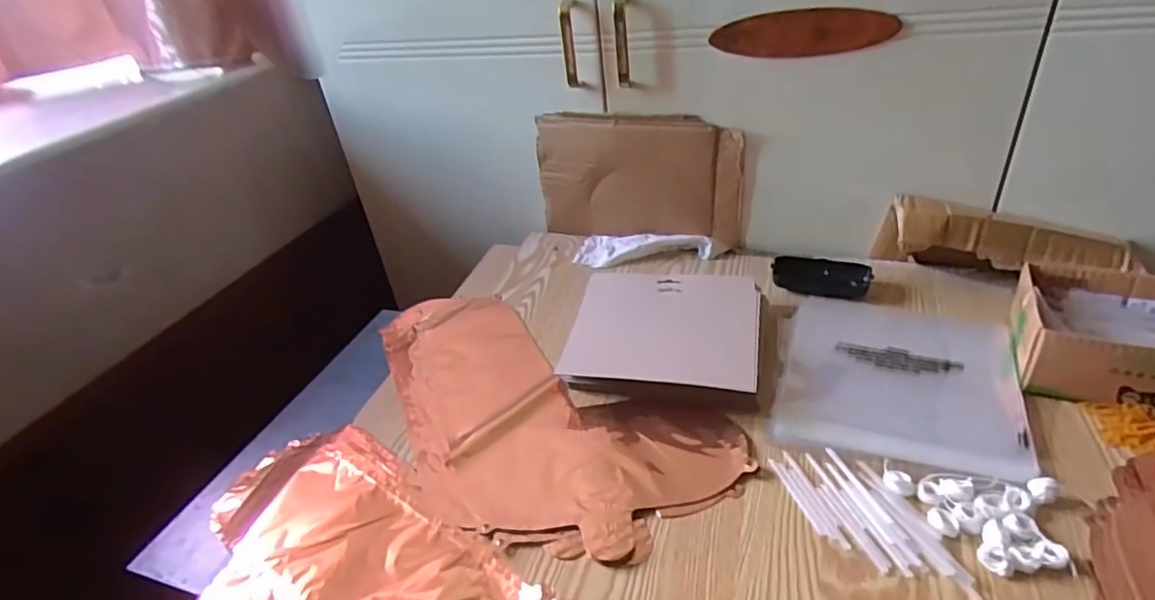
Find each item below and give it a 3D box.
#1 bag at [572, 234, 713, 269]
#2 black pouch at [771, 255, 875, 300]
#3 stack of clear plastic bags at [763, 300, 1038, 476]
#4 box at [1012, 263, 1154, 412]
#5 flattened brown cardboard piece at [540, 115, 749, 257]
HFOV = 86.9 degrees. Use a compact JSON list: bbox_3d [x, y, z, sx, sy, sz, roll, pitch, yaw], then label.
[{"bbox_3d":[0.087,-0.068,0.823,0.177,0.027,0.066,6,36,19],"label":"bag"},{"bbox_3d":[0.292,-0.030,0.729,0.108,0.022,0.048,5,36,17],"label":"black pouch"},{"bbox_3d":[0.310,0.071,0.593,0.202,0.010,0.219,8,37,22],"label":"stack of clear plastic bags"},{"bbox_3d":[0.508,0.034,0.554,0.177,0.063,0.141,9,37,23],"label":"box"},{"bbox_3d":[0.079,-0.159,0.822,0.273,0.179,0.028,9,37,23],"label":"flattened brown cardboard piece"}]

